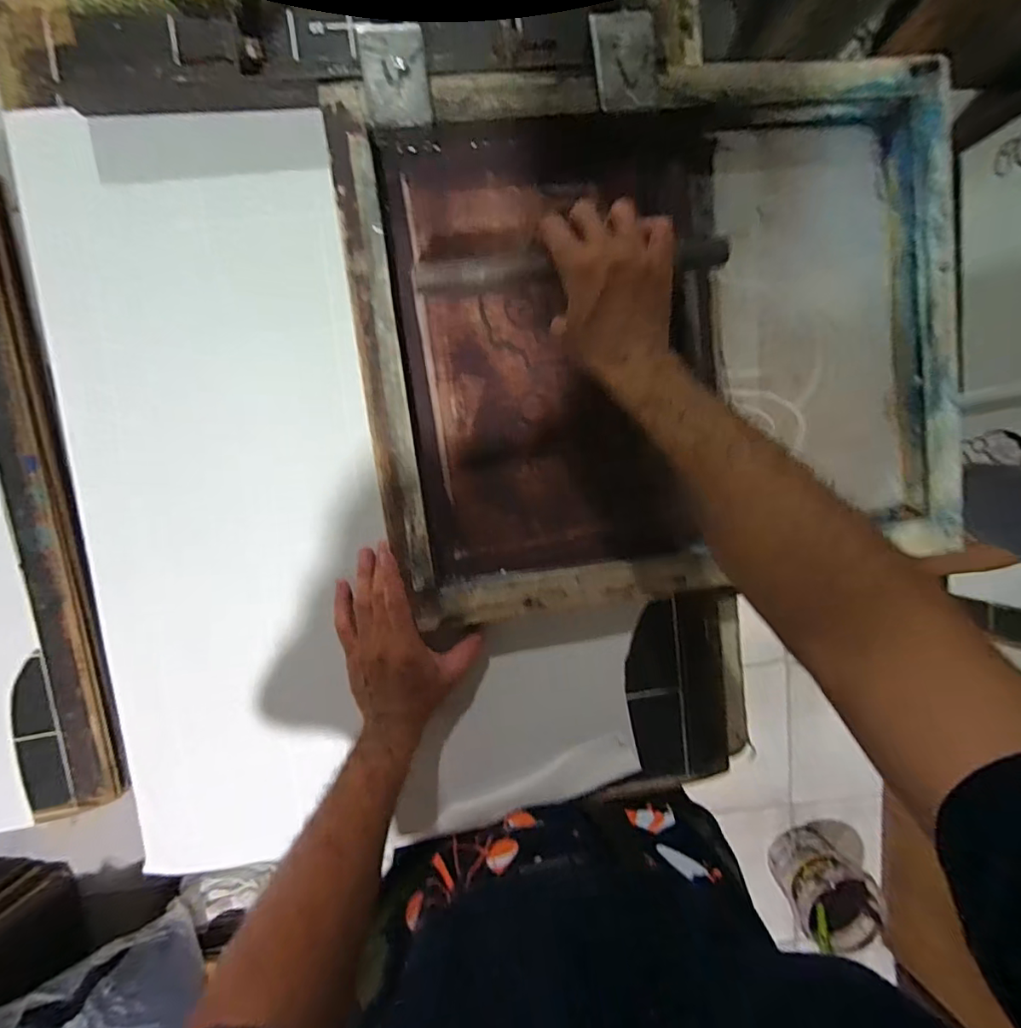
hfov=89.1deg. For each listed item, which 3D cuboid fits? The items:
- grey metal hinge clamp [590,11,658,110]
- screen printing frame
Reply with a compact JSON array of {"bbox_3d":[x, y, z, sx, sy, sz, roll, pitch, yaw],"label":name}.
[{"bbox_3d":[0.097,-0.382,0.436,0.053,0.005,0.073,-10,95,-3],"label":"grey metal hinge clamp"},{"bbox_3d":[0.147,-0.154,0.494,0.553,0.056,0.458,-7,95,-3],"label":"screen printing frame"}]

